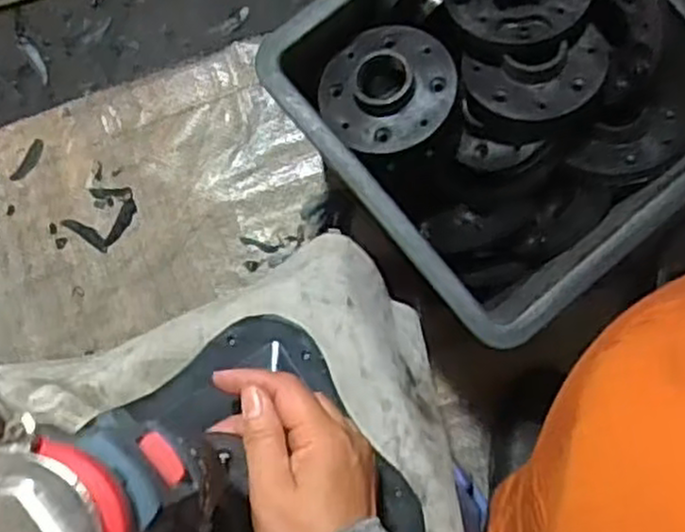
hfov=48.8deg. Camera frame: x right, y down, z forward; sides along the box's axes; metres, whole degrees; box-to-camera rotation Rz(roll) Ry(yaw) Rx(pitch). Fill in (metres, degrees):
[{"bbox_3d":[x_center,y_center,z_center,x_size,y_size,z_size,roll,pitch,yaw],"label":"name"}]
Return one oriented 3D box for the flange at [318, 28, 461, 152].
[{"bbox_3d":[0.031,-0.121,0.518,0.090,0.029,0.090,-3,79,15],"label":"flange"}]

